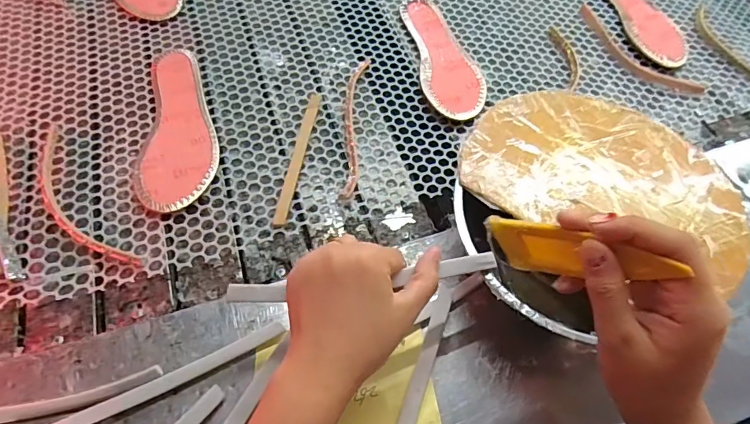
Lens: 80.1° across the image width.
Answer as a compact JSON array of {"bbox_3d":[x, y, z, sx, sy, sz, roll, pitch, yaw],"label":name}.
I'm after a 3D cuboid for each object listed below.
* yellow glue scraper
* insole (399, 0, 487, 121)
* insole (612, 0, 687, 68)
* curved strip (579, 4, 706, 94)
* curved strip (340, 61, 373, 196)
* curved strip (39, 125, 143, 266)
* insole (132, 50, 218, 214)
[{"bbox_3d":[0.120,0.026,0.277,0.006,0.125,0.033,-20,107,-29],"label":"yellow glue scraper"},{"bbox_3d":[0.093,-0.208,0.593,0.081,0.012,0.224,-6,60,-7],"label":"insole"},{"bbox_3d":[0.399,-0.300,0.668,0.086,0.012,0.232,-4,59,-6],"label":"insole"},{"bbox_3d":[0.357,-0.224,0.627,0.061,0.005,0.206,-32,66,-20],"label":"curved strip"},{"bbox_3d":[-0.026,-0.109,0.532,0.025,0.013,0.215,4,59,-1],"label":"curved strip"},{"bbox_3d":[-0.308,-0.013,0.456,0.044,0.008,0.209,-35,67,-22],"label":"curved strip"},{"bbox_3d":[-0.221,-0.101,0.510,0.082,0.009,0.227,-2,59,-9],"label":"insole"}]

